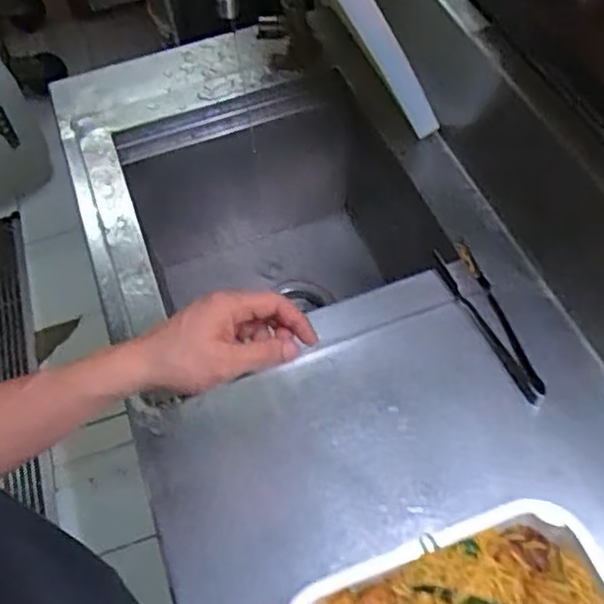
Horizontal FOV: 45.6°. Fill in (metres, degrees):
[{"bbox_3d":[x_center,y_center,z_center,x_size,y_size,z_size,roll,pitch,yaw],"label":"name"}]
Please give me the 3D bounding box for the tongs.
[{"bbox_3d":[0.185,0.015,0.700,0.037,0.015,0.190,-18,55,-8],"label":"tongs"}]

